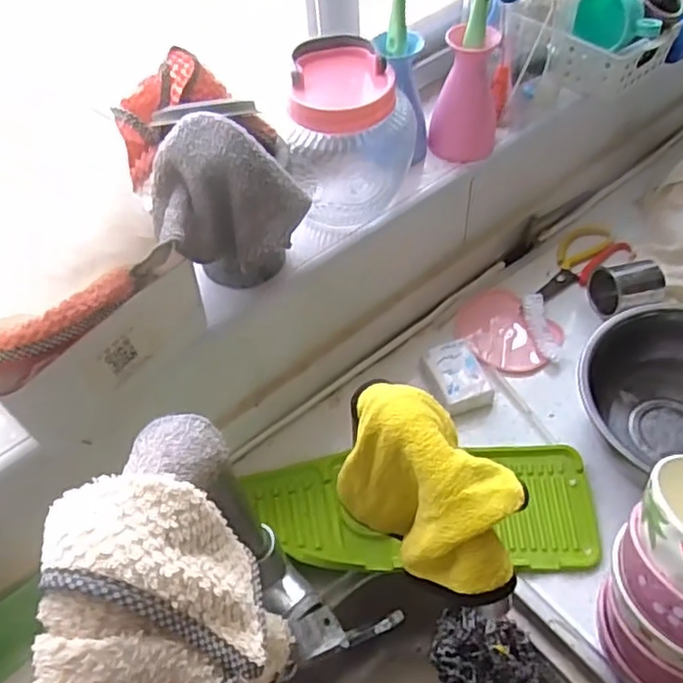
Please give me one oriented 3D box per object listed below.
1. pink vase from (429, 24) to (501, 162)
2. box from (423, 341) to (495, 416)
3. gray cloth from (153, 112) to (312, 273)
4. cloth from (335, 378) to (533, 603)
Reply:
[{"bbox_3d":[0.123,-0.240,0.633,0.063,0.111,0.053,5,52,8],"label":"pink vase"},{"bbox_3d":[0.120,0.036,0.671,0.054,0.026,0.078,-14,52,-7],"label":"box"},{"bbox_3d":[-0.080,-0.106,0.457,0.106,0.088,0.057,-24,54,-14],"label":"gray cloth"},{"bbox_3d":[0.055,0.094,0.387,0.070,0.109,0.124,-35,57,-21],"label":"cloth"}]

